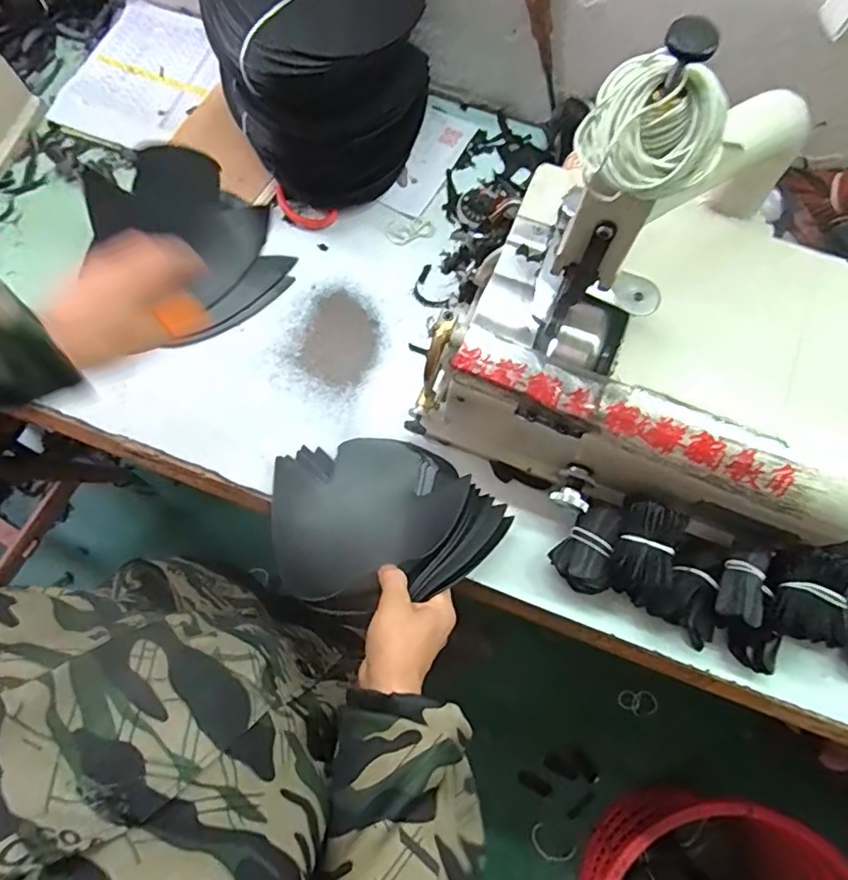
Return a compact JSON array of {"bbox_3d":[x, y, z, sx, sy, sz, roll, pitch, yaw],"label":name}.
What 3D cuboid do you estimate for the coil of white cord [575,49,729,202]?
[{"bbox_3d":[0.115,-0.155,0.289,0.053,0.057,0.056,0,77,1],"label":"coil of white cord"}]

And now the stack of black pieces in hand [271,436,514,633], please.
[{"bbox_3d":[-0.052,0.072,0.520,0.199,0.078,0.180,41,81,9],"label":"stack of black pieces in hand"}]

